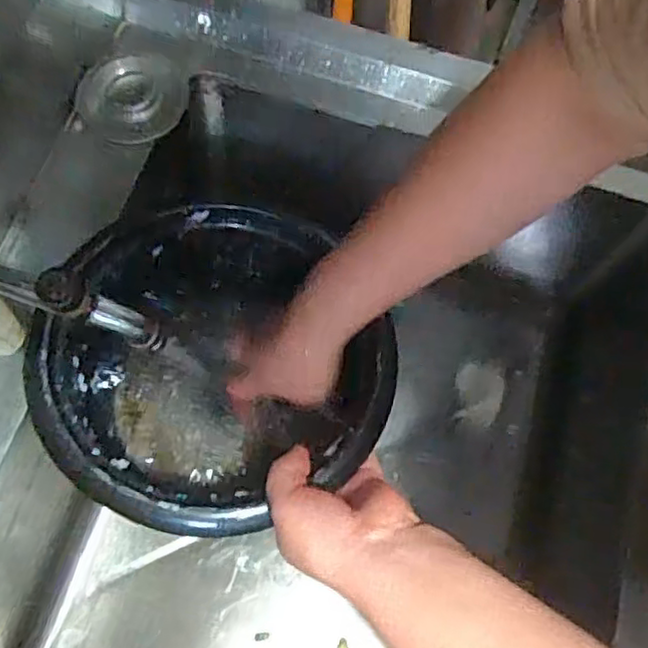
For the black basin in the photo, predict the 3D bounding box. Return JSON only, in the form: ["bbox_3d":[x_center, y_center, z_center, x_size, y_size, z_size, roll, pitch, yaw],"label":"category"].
[{"bbox_3d":[-0.075,0.028,0.489,0.211,0.107,0.232,1,69,-2],"label":"black basin"}]

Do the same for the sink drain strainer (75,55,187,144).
[{"bbox_3d":[-0.153,-0.180,0.530,0.081,0.021,0.066,-1,69,-2],"label":"sink drain strainer"}]

